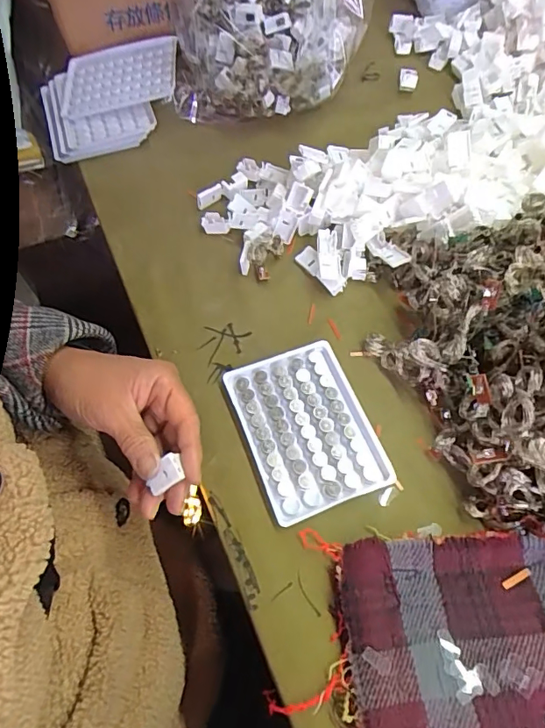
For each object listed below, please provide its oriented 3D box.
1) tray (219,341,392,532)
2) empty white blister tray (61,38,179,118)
[{"bbox_3d":[0.027,0.049,0.389,0.093,0.009,0.128,-19,64,-10],"label":"tray"},{"bbox_3d":[-0.169,-0.319,0.551,0.128,0.008,0.100,-12,65,7],"label":"empty white blister tray"}]

